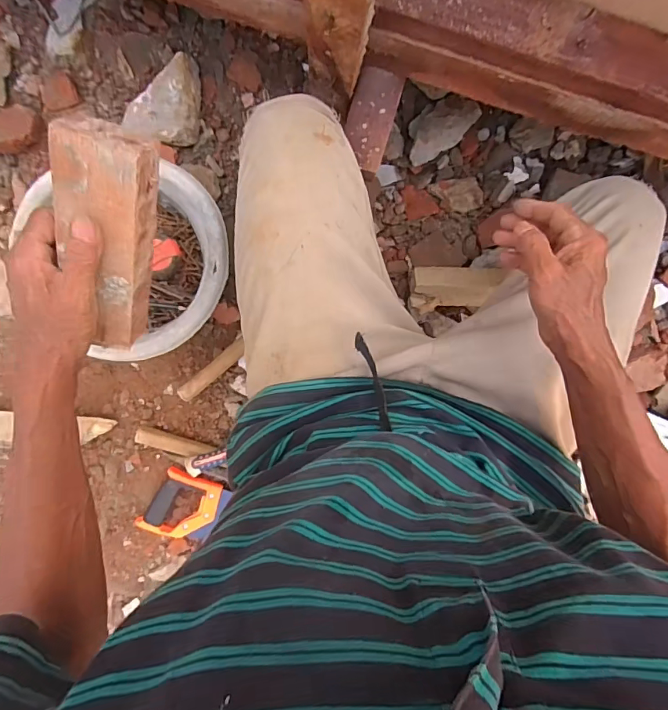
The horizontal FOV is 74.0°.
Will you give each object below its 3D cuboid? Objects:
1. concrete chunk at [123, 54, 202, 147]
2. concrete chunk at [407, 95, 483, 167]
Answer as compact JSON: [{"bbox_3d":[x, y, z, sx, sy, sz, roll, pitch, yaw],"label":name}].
[{"bbox_3d":[-0.262,-0.384,0.666,0.113,0.035,0.118,6,98,-1],"label":"concrete chunk"},{"bbox_3d":[0.167,-0.360,0.697,0.125,0.032,0.068,-33,97,4],"label":"concrete chunk"}]

